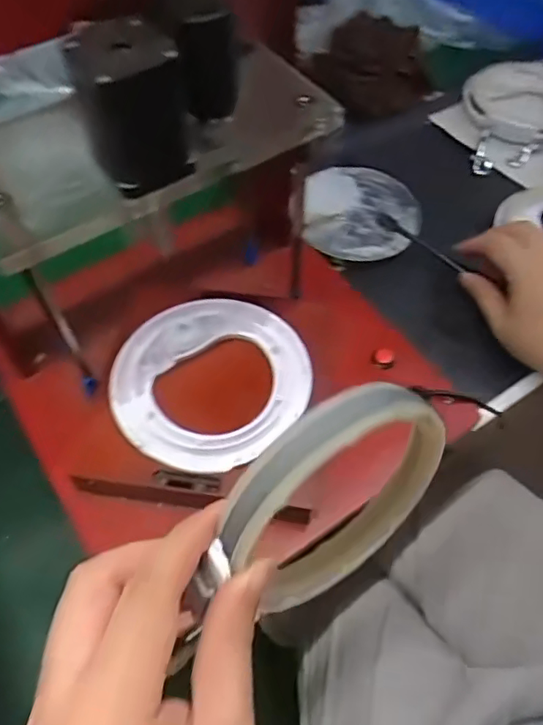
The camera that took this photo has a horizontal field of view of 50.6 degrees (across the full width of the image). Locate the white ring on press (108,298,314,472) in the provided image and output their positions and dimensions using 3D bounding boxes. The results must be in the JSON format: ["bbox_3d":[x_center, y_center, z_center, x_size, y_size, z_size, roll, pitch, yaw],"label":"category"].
[{"bbox_3d":[-0.042,0.010,0.400,0.134,0.013,0.130,0,56,0],"label":"white ring on press"}]

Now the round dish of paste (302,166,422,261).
[{"bbox_3d":[0.093,-0.157,0.597,0.117,0.021,0.119,0,56,0],"label":"round dish of paste"}]

